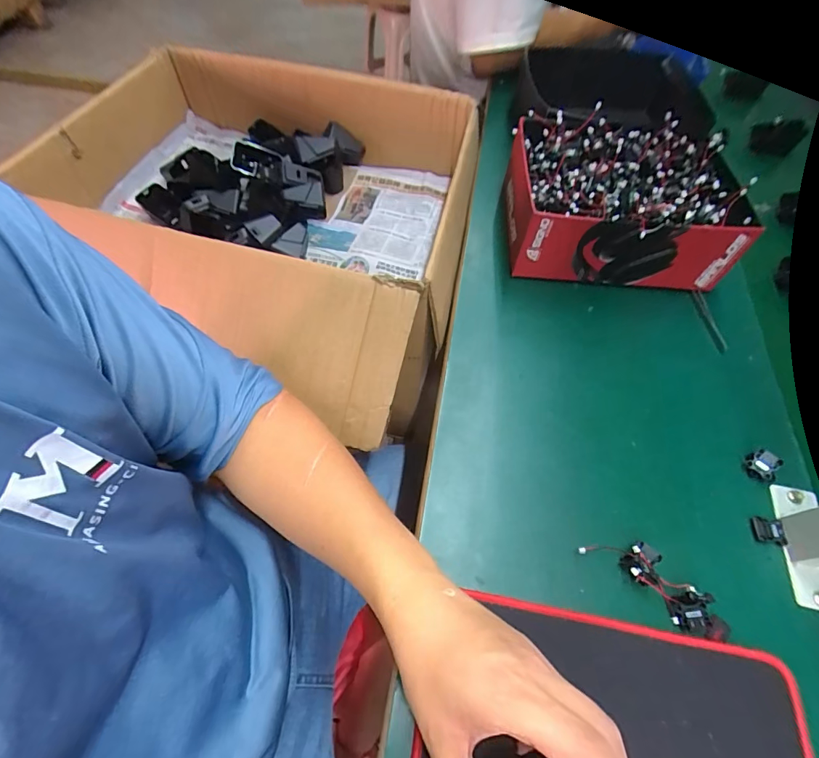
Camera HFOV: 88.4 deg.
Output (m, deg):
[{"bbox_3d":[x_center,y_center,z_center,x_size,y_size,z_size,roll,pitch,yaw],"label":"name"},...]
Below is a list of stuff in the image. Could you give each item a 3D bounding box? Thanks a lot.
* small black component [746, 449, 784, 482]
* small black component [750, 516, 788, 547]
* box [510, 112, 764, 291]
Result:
[{"bbox_3d":[0.320,0.078,0.382,0.023,0.017,0.025,-19,61,-11],"label":"small black component"},{"bbox_3d":[0.307,0.129,0.359,0.021,0.008,0.022,5,59,3],"label":"small black component"},{"bbox_3d":[0.244,-0.208,0.500,0.240,0.114,0.183,3,59,1],"label":"box"}]

